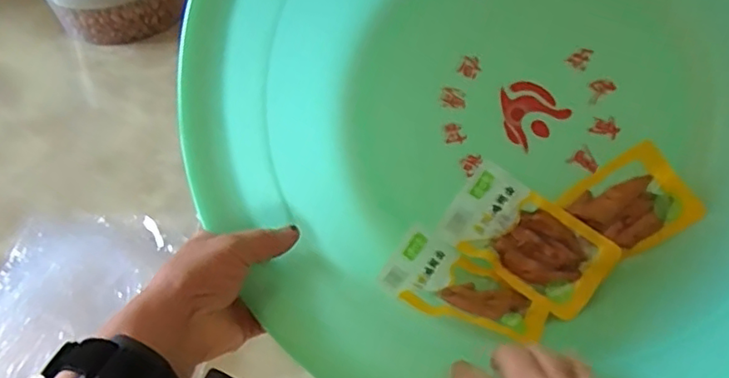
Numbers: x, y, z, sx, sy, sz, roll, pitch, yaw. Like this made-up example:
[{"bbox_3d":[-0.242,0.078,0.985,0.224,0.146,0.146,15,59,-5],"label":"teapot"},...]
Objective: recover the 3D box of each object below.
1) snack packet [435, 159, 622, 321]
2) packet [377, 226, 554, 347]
[{"bbox_3d":[0.139,0.044,0.522,0.139,0.013,0.078,34,89,21],"label":"snack packet"},{"bbox_3d":[0.085,0.086,0.508,0.133,0.027,0.082,21,49,21],"label":"packet"}]

